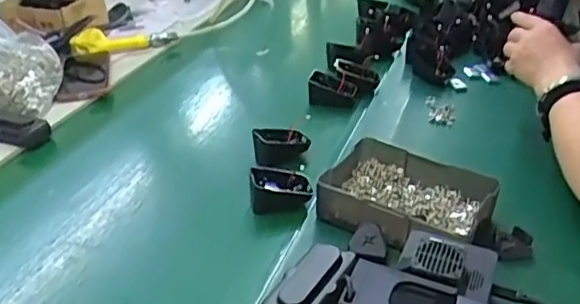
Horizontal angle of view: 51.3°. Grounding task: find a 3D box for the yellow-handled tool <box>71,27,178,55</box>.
[{"bbox_3d":[-0.294,-0.200,1.080,0.181,0.033,0.047,-16,34,-19],"label":"yellow-handled tool"}]

